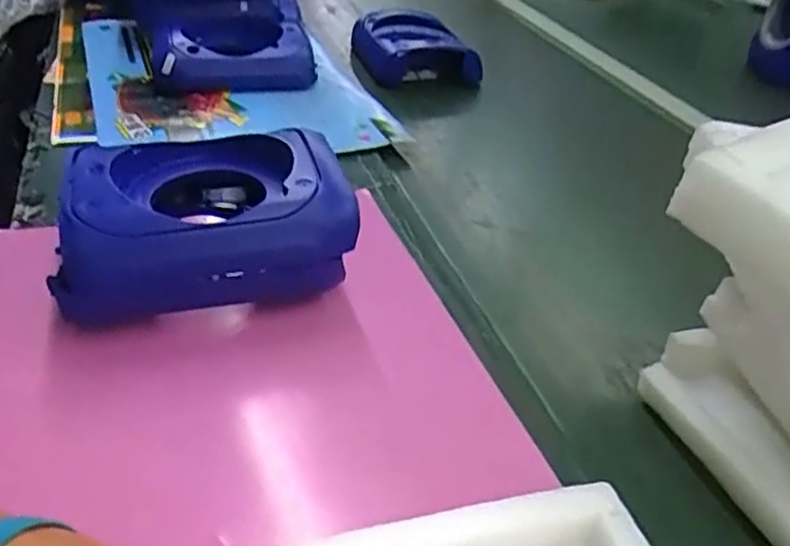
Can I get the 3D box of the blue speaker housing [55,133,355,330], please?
[{"bbox_3d":[-0.154,-0.051,0.573,0.224,0.087,0.176,-5,37,-15],"label":"blue speaker housing"}]

